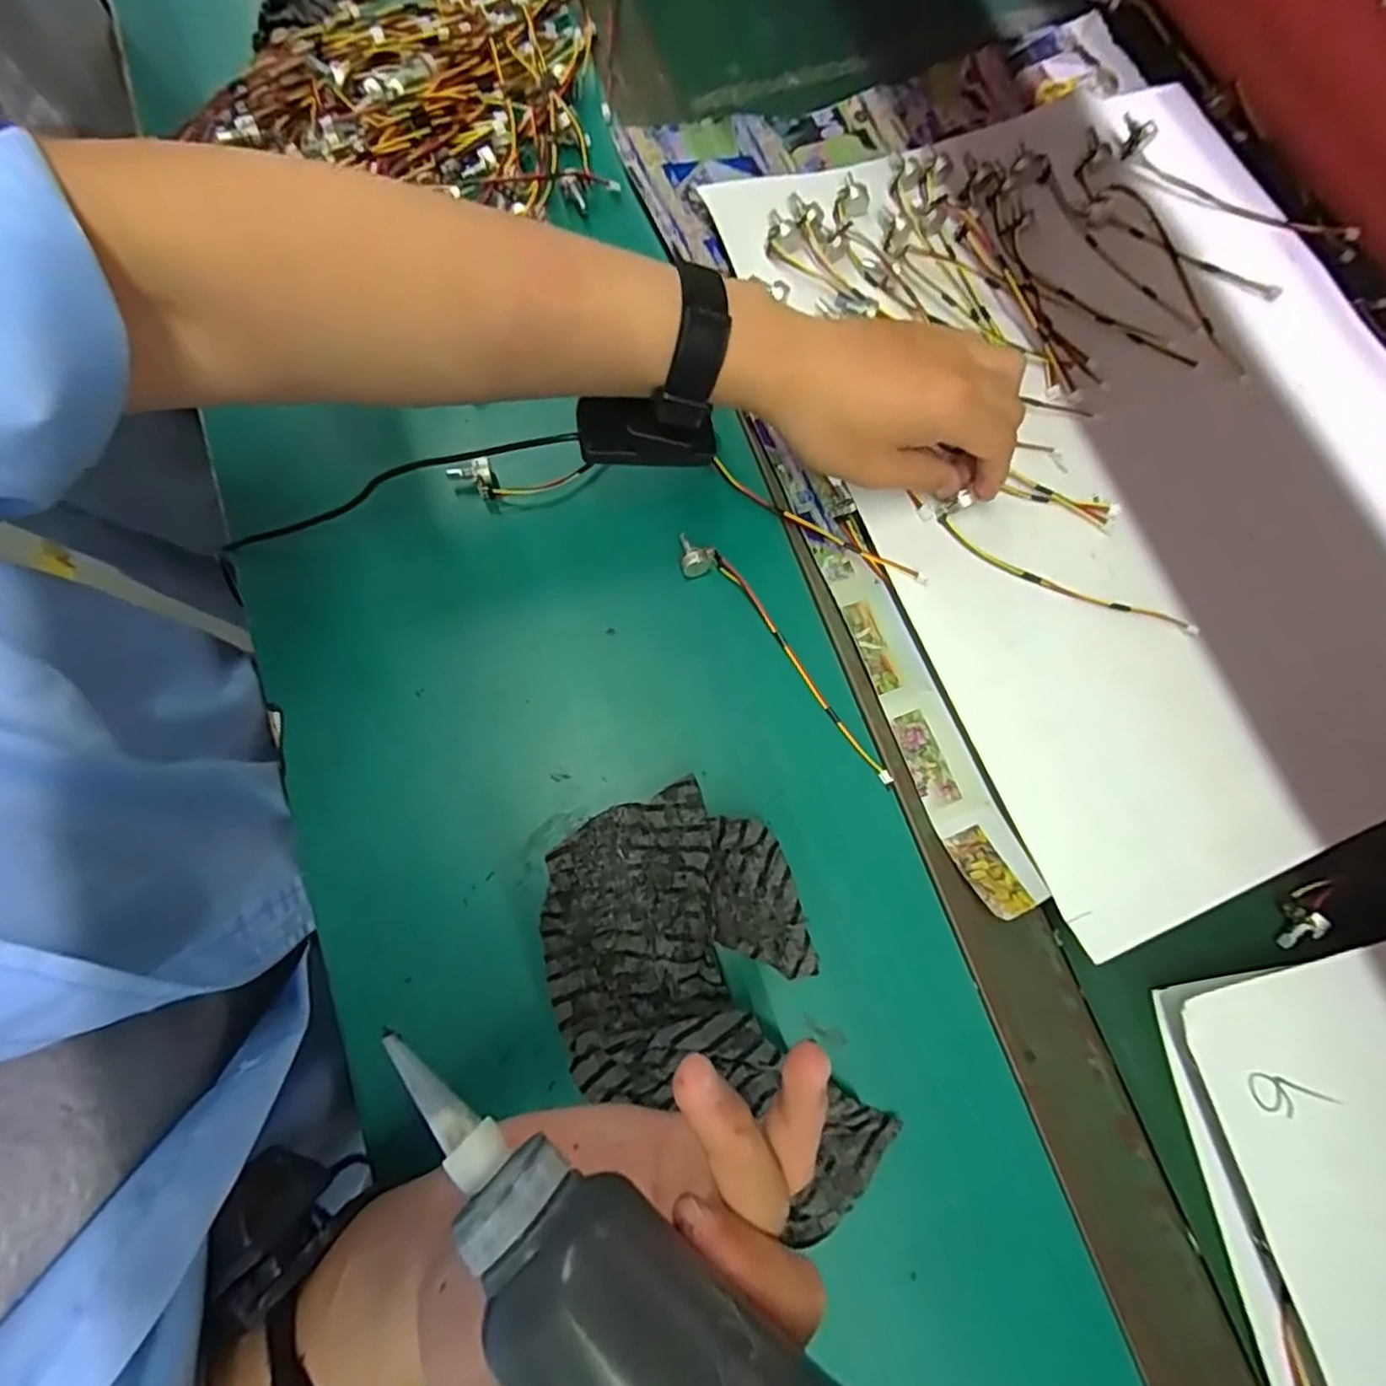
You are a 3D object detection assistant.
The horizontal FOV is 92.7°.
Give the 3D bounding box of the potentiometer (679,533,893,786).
[{"bbox_3d":[0.052,-0.023,0.366,0.023,0.016,0.176,-42,82,-10],"label":"potentiometer"}]

